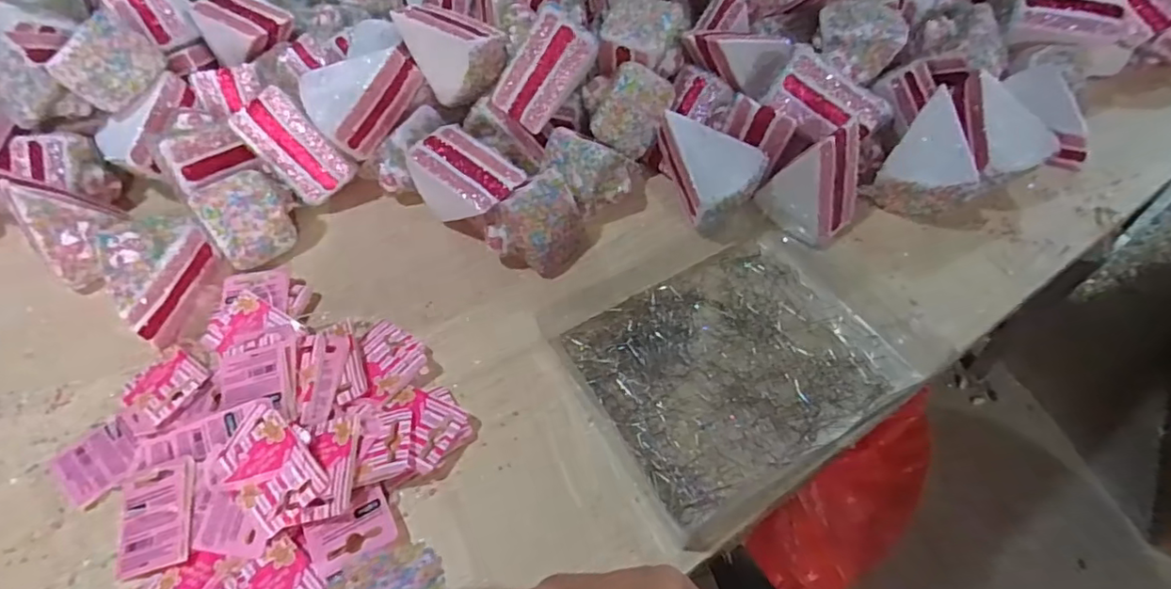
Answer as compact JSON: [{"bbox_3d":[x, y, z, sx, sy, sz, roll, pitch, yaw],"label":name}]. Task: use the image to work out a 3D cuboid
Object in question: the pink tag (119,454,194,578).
[{"bbox_3d":[-0.249,0.127,0.339,0.050,0.008,0.060,-21,62,8],"label":"pink tag"}]

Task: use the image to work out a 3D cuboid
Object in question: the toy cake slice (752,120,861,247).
[{"bbox_3d":[0.172,-0.087,0.440,0.063,0.080,0.052,37,62,26],"label":"toy cake slice"}]

